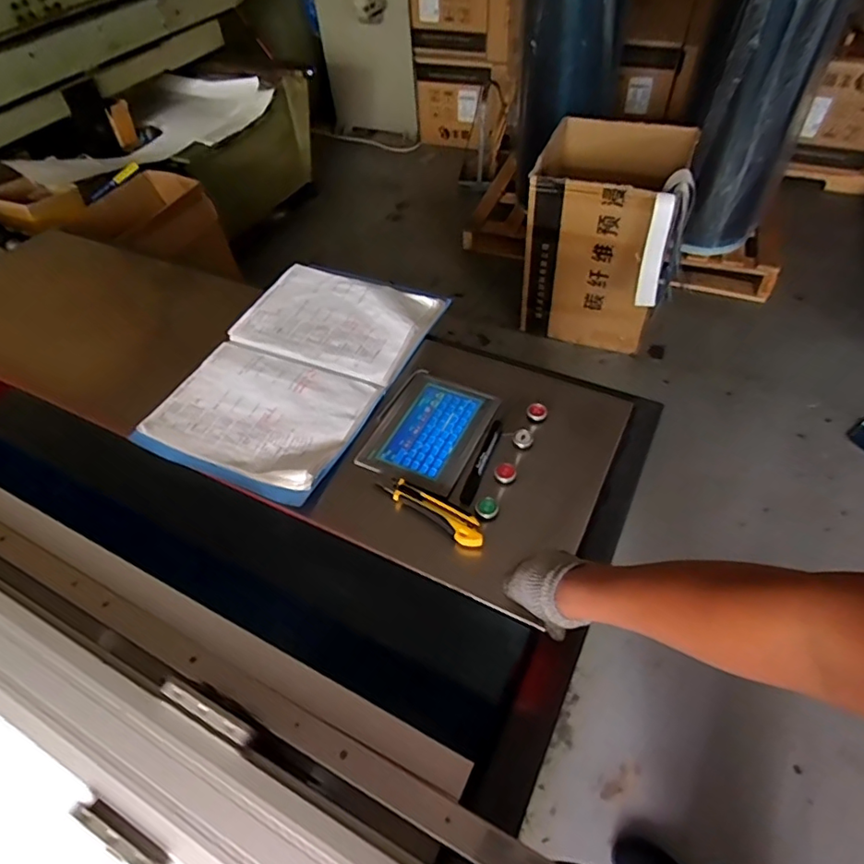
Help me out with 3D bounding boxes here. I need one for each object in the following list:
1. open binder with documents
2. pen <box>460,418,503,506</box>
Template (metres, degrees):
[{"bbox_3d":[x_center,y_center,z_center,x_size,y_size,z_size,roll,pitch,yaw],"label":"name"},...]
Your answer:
[{"bbox_3d":[-0.211,-0.116,0.883,0.310,0.025,0.464,18,55,17],"label":"open binder with documents"},{"bbox_3d":[0.069,0.038,0.743,0.017,0.011,0.142,17,54,16],"label":"pen"}]

